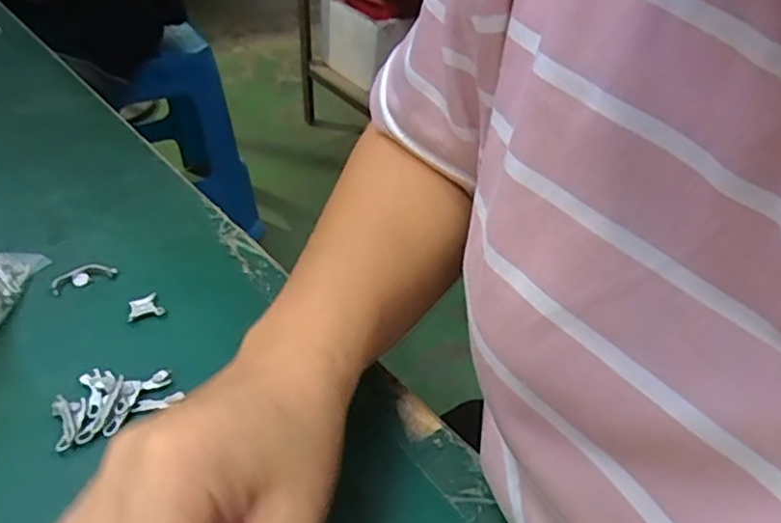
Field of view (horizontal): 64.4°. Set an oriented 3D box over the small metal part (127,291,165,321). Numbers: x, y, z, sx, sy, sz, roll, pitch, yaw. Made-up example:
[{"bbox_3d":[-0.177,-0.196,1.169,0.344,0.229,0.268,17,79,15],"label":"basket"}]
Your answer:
[{"bbox_3d":[-0.140,0.027,0.352,0.019,0.005,0.016,-21,45,-27],"label":"small metal part"}]

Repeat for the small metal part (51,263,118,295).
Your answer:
[{"bbox_3d":[-0.184,0.009,0.372,0.036,0.004,0.015,-22,45,-27],"label":"small metal part"}]

